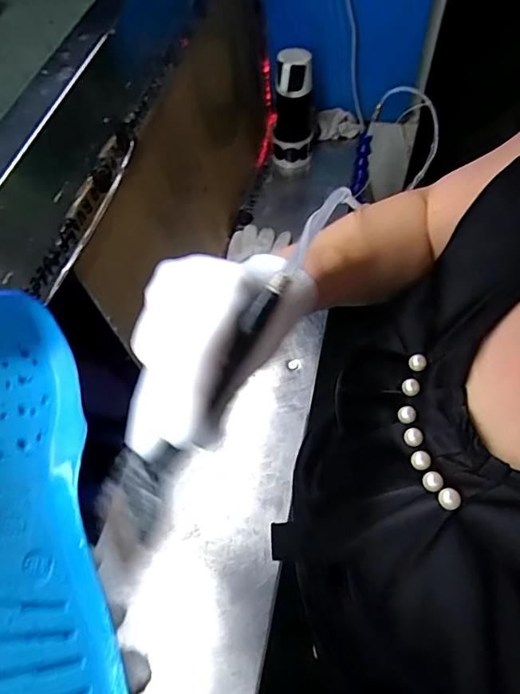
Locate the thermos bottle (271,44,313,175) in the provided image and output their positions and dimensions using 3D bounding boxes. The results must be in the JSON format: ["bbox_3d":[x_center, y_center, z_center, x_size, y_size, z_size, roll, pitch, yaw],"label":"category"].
[{"bbox_3d":[0.064,-0.454,0.905,0.078,0.213,0.086,2,58,5],"label":"thermos bottle"}]

